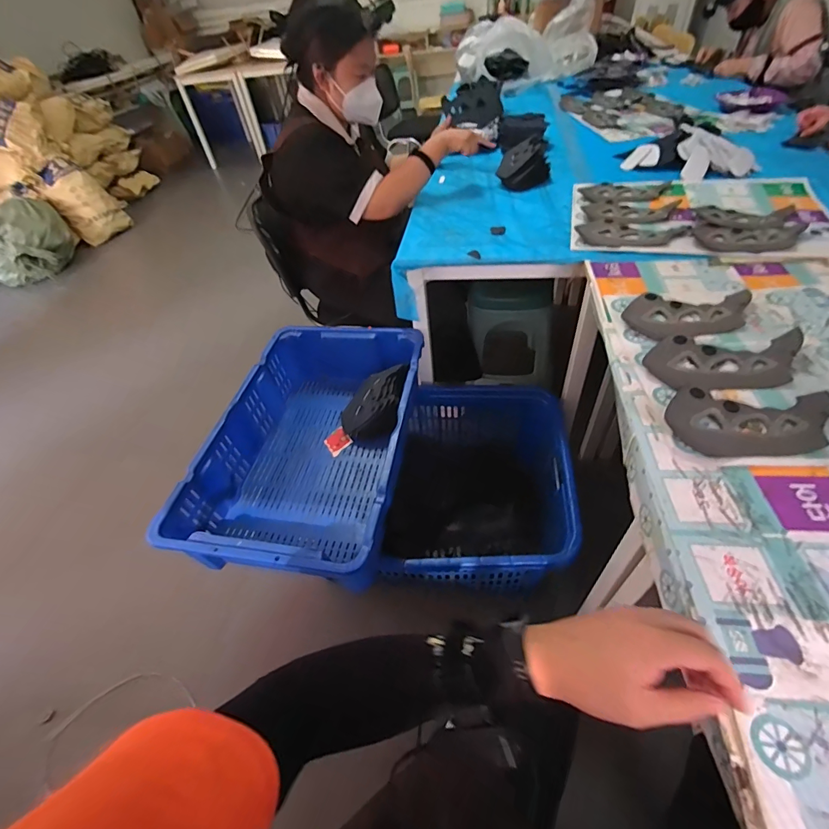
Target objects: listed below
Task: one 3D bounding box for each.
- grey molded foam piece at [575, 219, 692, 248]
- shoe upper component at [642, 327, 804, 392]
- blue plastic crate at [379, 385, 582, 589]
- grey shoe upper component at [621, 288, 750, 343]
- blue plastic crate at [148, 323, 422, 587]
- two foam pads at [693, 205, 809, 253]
[{"bbox_3d":[0.480,-0.403,0.901,0.227,0.009,0.113,3,49,9],"label":"grey molded foam piece"},{"bbox_3d":[0.461,-0.088,0.609,0.214,0.028,0.117,-3,48,3],"label":"shoe upper component"},{"bbox_3d":[0.162,0.176,1.096,0.451,0.244,0.577,3,49,11],"label":"blue plastic crate"},{"bbox_3d":[0.472,-0.175,0.698,0.212,0.014,0.112,-6,48,1],"label":"grey shoe upper component"},{"bbox_3d":[-0.227,0.062,0.980,0.421,0.176,0.654,4,49,11],"label":"blue plastic crate"},{"bbox_3d":[0.712,-0.403,0.872,0.189,0.017,0.216,17,52,20],"label":"two foam pads"}]

